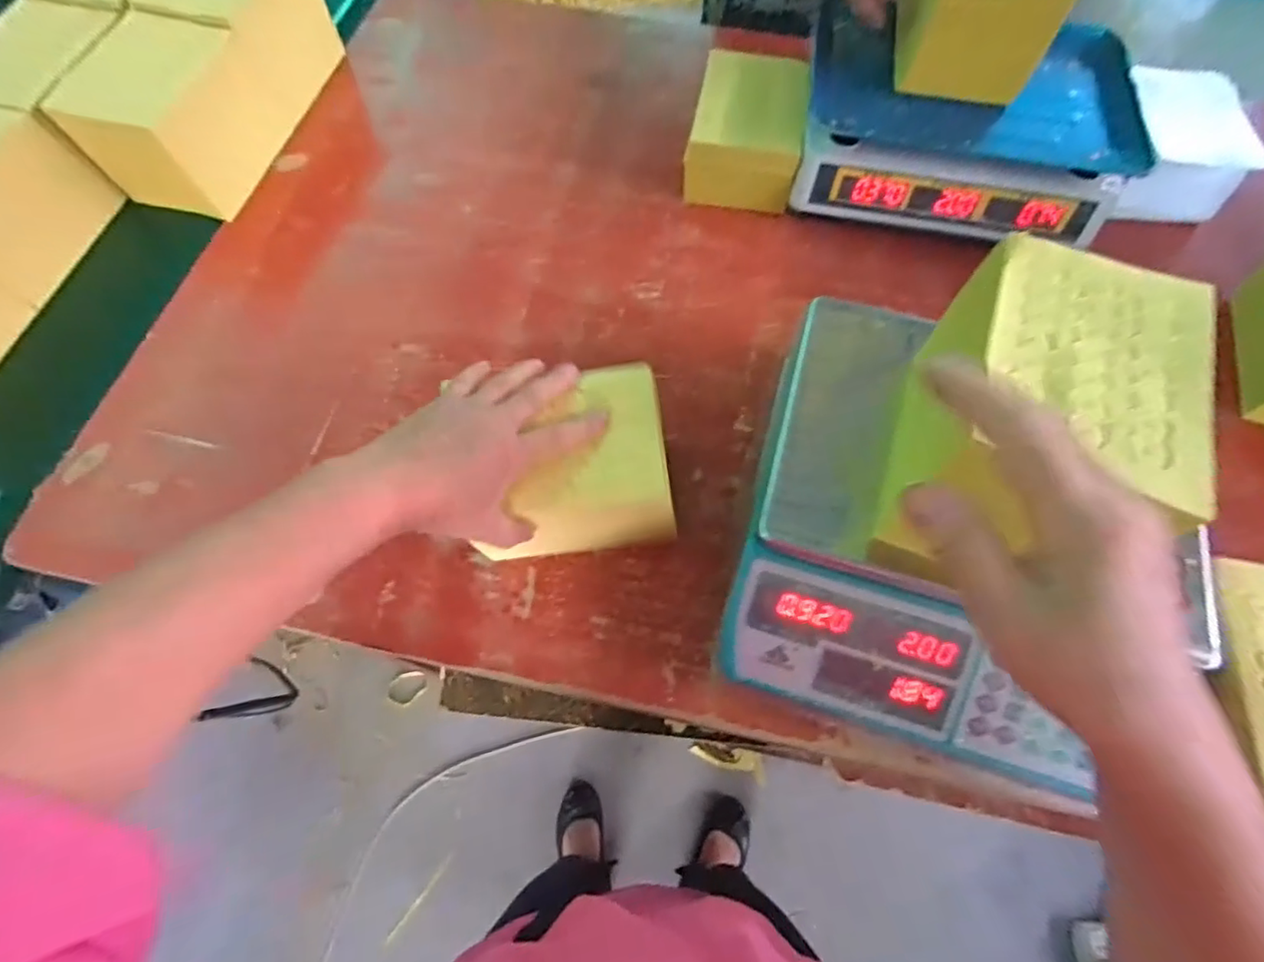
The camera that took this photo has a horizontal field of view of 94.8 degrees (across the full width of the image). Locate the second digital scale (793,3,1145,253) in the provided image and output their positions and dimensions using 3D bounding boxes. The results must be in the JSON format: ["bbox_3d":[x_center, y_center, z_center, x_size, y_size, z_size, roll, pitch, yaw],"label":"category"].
[{"bbox_3d":[0.352,-0.389,0.652,0.324,0.115,0.241,10,67,4],"label":"second digital scale"}]

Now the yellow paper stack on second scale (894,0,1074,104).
[{"bbox_3d":[0.338,-0.468,0.565,0.116,0.113,0.123,7,67,3],"label":"yellow paper stack on second scale"}]

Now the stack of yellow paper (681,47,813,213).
[{"bbox_3d":[0.129,-0.398,0.667,0.116,0.086,0.155,10,67,4],"label":"stack of yellow paper"}]

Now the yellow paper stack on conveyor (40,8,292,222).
[{"bbox_3d":[-0.501,-0.408,0.644,0.117,0.130,0.170,15,67,6],"label":"yellow paper stack on conveyor"}]

